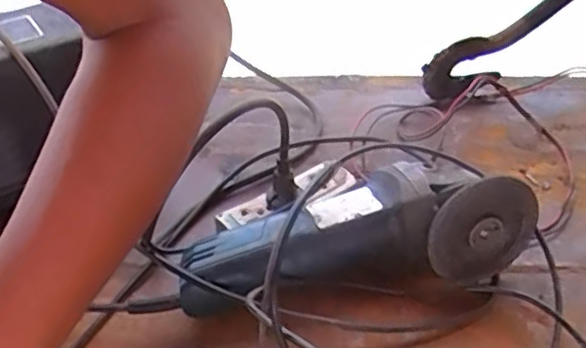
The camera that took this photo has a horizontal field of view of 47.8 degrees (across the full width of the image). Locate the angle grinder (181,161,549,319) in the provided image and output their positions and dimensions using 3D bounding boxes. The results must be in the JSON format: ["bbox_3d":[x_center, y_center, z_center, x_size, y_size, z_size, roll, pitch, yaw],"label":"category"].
[{"bbox_3d":[0.053,0.051,0.545,0.292,0.090,0.087,-10,40,-8],"label":"angle grinder"}]

